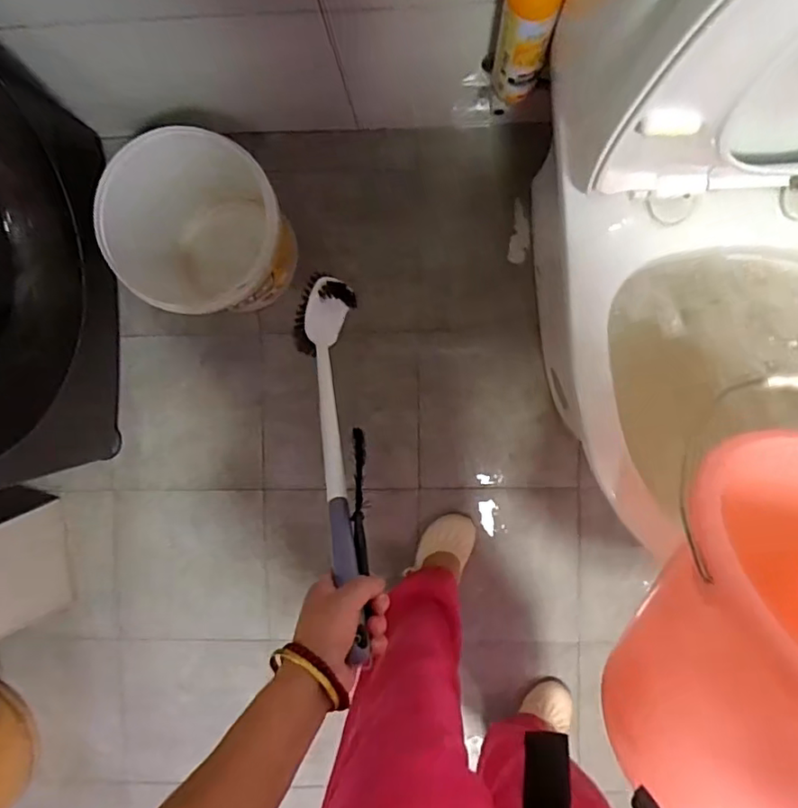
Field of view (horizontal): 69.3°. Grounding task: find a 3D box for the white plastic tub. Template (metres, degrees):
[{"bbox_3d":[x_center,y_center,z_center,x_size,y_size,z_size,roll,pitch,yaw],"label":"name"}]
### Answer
[{"bbox_3d":[-0.313,-0.274,0.987,0.258,0.272,0.248,0,96,4],"label":"white plastic tub"}]

